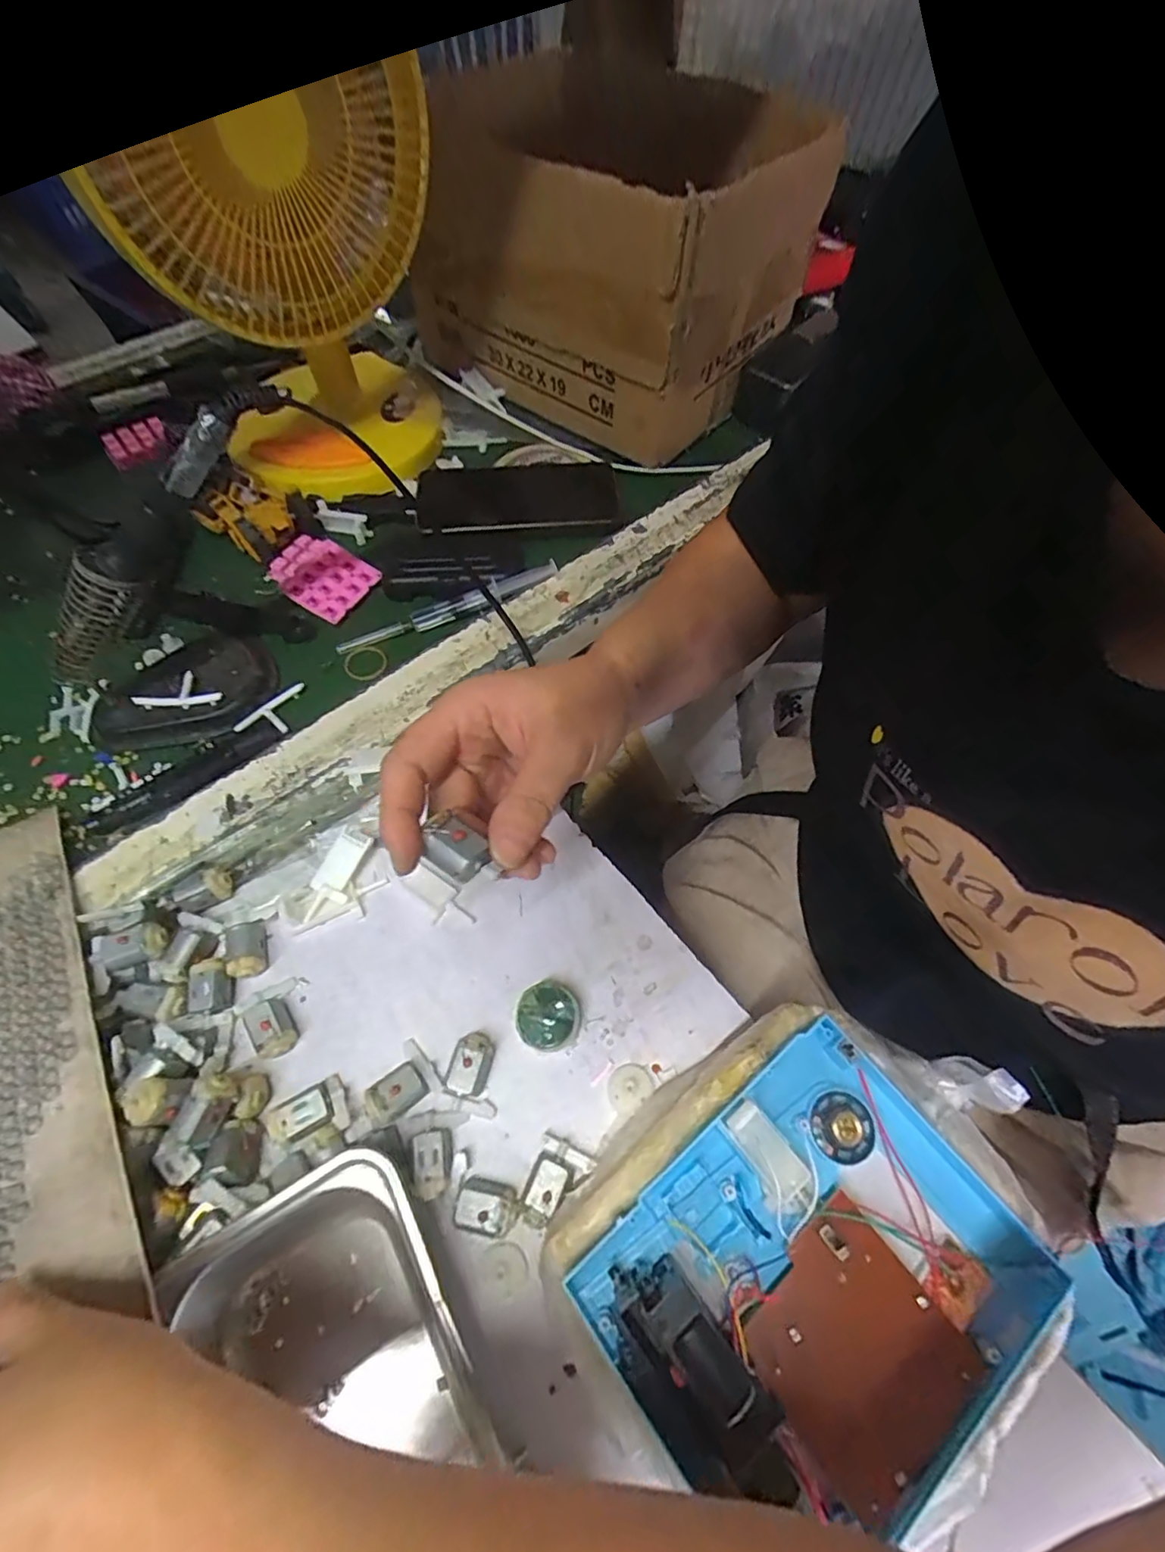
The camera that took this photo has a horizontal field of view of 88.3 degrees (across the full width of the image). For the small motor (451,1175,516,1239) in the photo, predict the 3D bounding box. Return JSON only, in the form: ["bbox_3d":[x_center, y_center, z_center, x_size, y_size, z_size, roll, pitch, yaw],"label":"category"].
[{"bbox_3d":[-0.046,0.203,0.283,0.027,0.016,0.020,10,63,5],"label":"small motor"}]

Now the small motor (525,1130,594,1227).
[{"bbox_3d":[-0.013,0.195,0.287,0.025,0.019,0.035,24,65,12],"label":"small motor"}]

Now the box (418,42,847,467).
[{"bbox_3d":[0.030,-0.485,0.545,0.297,0.173,0.278,35,67,17],"label":"box"}]

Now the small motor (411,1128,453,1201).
[{"bbox_3d":[-0.072,0.187,0.290,0.018,0.012,0.027,-10,63,-5],"label":"small motor"}]

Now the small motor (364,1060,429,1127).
[{"bbox_3d":[-0.095,0.160,0.303,0.027,0.020,0.020,-38,69,-18],"label":"small motor"}]

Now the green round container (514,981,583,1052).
[{"bbox_3d":[-0.018,0.129,0.322,0.034,0.017,0.034,0,62,0],"label":"green round container"}]

